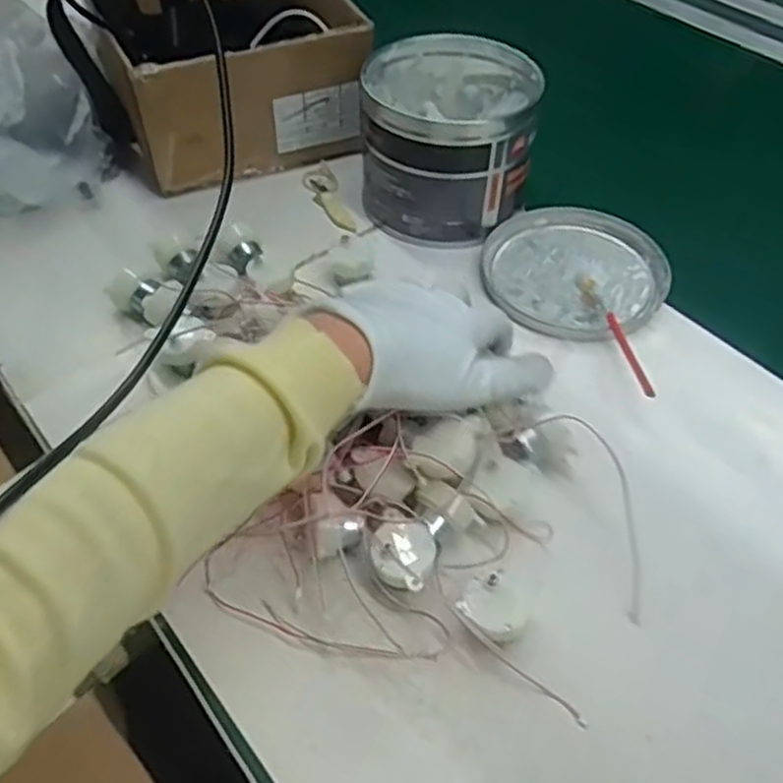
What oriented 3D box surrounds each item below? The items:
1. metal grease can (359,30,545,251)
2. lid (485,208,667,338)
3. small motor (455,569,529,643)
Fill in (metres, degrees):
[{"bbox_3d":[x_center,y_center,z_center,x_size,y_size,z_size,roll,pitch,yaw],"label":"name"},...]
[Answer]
[{"bbox_3d":[0.042,-0.195,0.568,0.122,0.102,0.139,8,51,7],"label":"metal grease can"},{"bbox_3d":[0.131,-0.089,0.544,0.131,0.011,0.129,0,50,0],"label":"lid"},{"bbox_3d":[0.049,0.105,0.355,0.030,0.024,0.030,0,50,0],"label":"small motor"}]

